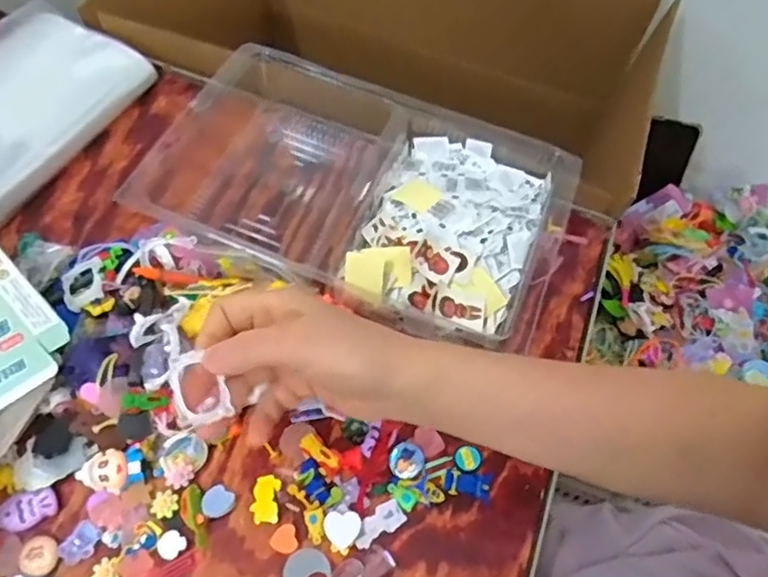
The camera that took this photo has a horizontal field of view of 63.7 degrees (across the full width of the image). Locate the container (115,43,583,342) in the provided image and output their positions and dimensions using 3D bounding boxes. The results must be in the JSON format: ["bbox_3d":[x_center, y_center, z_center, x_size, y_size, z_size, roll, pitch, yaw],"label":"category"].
[{"bbox_3d":[-0.030,-0.083,0.531,0.346,0.063,0.204,25,60,10],"label":"container"}]

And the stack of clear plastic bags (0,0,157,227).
[{"bbox_3d":[-0.344,-0.160,0.554,0.163,0.041,0.247,23,60,9],"label":"stack of clear plastic bags"}]

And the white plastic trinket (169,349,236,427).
[{"bbox_3d":[-0.106,0.057,0.356,0.030,0.004,0.042,-17,97,-2],"label":"white plastic trinket"}]

